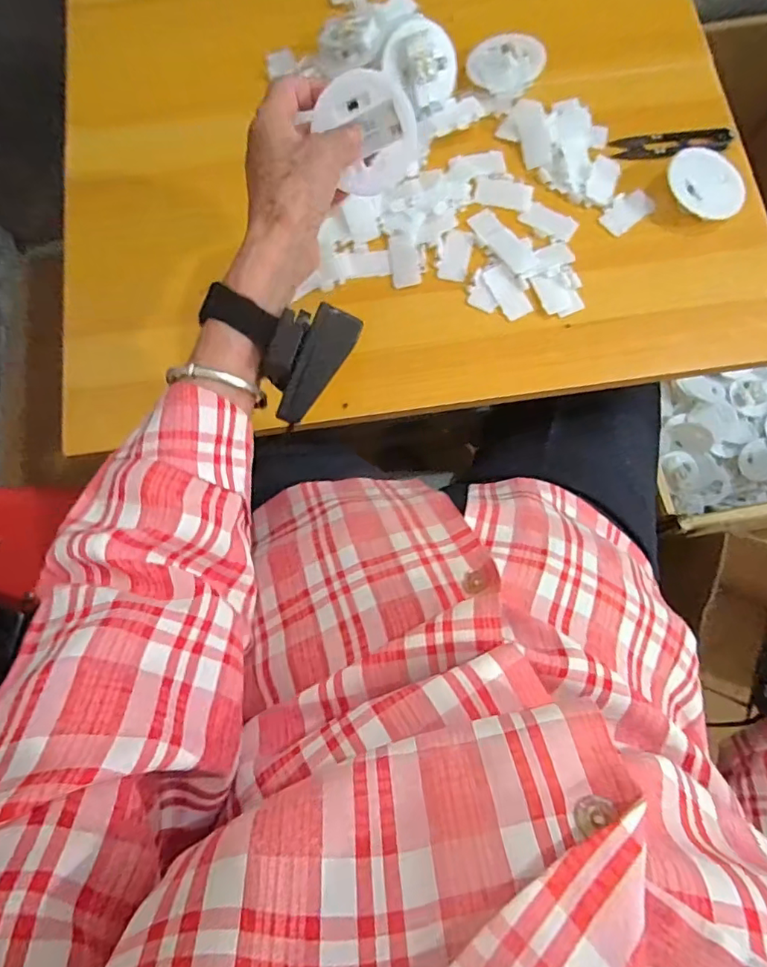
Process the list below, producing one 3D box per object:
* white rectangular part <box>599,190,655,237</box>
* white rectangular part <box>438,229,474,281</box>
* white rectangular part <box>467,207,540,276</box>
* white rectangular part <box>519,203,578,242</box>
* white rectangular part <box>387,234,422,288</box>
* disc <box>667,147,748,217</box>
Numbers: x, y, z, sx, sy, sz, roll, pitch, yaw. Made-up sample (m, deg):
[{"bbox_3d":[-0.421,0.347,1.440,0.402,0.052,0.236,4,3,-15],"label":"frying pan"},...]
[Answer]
[{"bbox_3d":[0.206,-0.232,0.452,0.045,0.005,0.028,-37,77,-9],"label":"white rectangular part"},{"bbox_3d":[0.061,-0.192,0.446,0.024,0.005,0.044,14,75,5],"label":"white rectangular part"},{"bbox_3d":[0.100,-0.204,0.446,0.024,0.005,0.071,-33,76,-8],"label":"white rectangular part"},{"bbox_3d":[0.139,-0.221,0.448,0.046,0.004,0.022,26,77,8],"label":"white rectangular part"},{"bbox_3d":[0.017,-0.187,0.445,0.023,0.010,0.043,-9,74,-1],"label":"white rectangular part"},{"bbox_3d":[0.266,-0.246,0.437,0.061,0.011,0.061,1,82,-6],"label":"disc"}]

